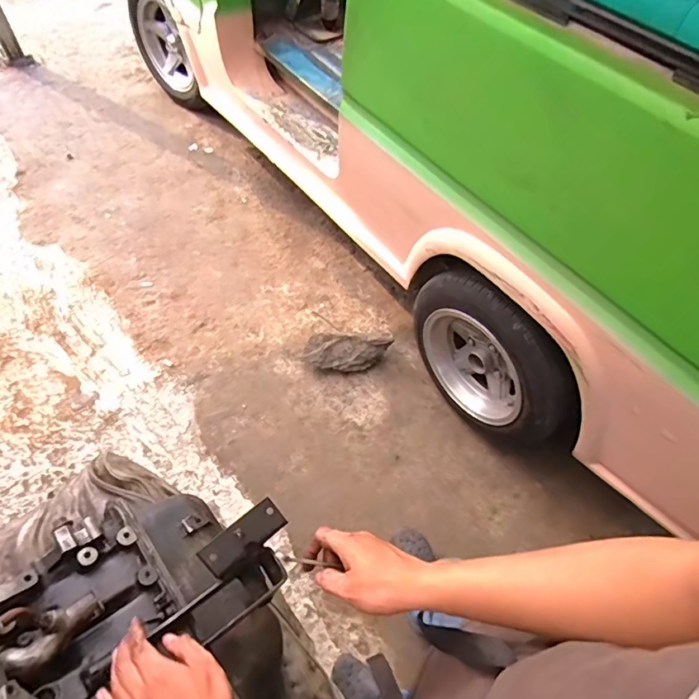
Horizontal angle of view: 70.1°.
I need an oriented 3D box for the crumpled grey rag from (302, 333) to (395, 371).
[{"bbox_3d":[-0.006,0.006,1.588,0.276,0.118,0.100,0,61,-4],"label":"crumpled grey rag"}]

